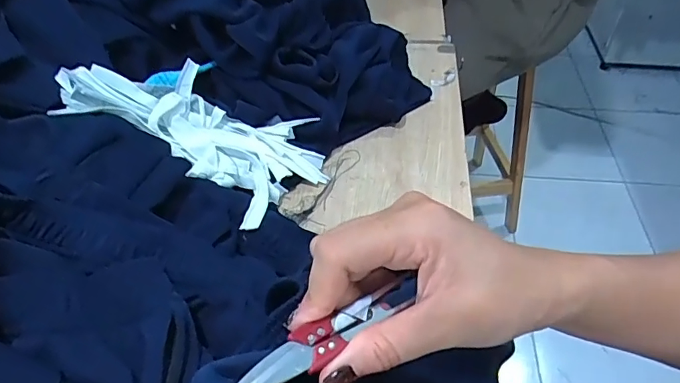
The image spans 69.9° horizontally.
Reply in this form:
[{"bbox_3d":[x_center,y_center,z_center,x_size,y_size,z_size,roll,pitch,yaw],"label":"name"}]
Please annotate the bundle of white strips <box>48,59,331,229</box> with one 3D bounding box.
[{"bbox_3d":[-0.146,-0.064,0.509,0.279,0.048,0.140,24,46,-11],"label":"bundle of white strips"}]

